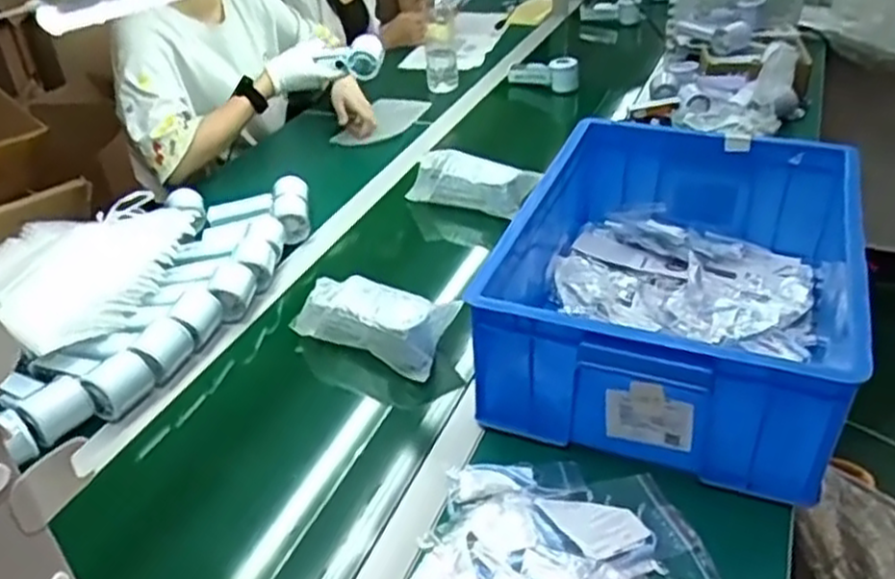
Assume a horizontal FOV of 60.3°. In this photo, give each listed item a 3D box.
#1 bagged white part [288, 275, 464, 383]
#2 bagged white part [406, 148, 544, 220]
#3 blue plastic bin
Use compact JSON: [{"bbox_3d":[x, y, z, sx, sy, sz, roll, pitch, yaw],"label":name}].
[{"bbox_3d":[-0.090,0.034,0.918,0.188,0.069,0.073,15,38,24],"label":"bagged white part"},{"bbox_3d":[0.038,-0.170,1.205,0.210,0.078,0.061,12,36,20],"label":"bagged white part"},{"bbox_3d":[0.252,-0.022,0.858,0.367,0.156,0.446,13,37,22],"label":"blue plastic bin"}]

